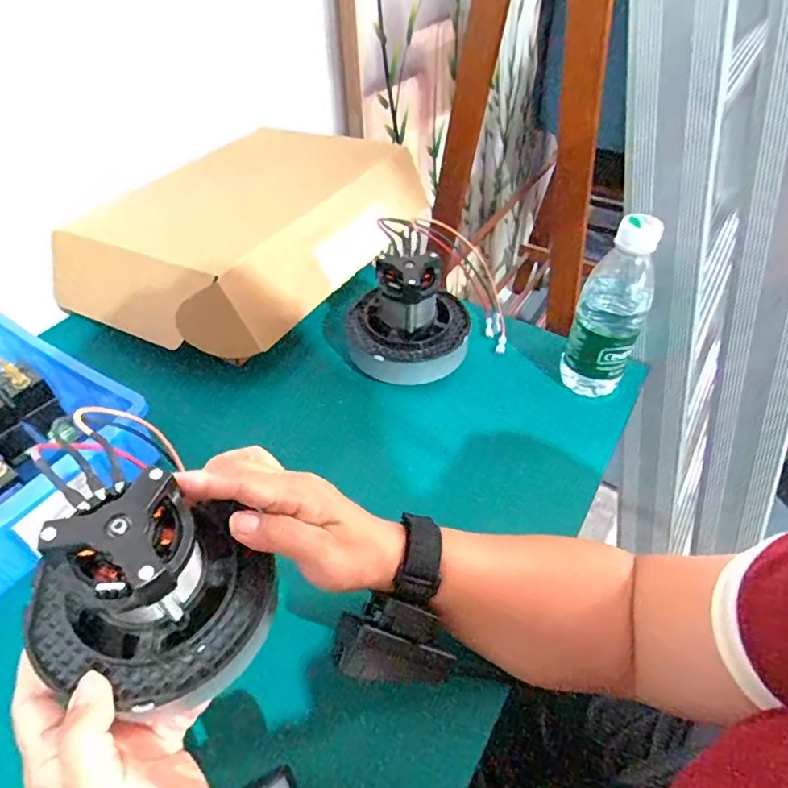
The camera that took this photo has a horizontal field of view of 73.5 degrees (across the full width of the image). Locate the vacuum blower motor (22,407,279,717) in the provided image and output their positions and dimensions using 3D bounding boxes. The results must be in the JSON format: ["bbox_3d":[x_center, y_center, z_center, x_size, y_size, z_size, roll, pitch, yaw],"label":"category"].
[{"bbox_3d":[-0.128,0.088,0.261,0.104,0.102,0.103,24,51,22],"label":"vacuum blower motor"}]

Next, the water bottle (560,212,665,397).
[{"bbox_3d":[0.199,-0.076,0.484,0.058,0.179,0.060,19,50,18],"label":"water bottle"}]

